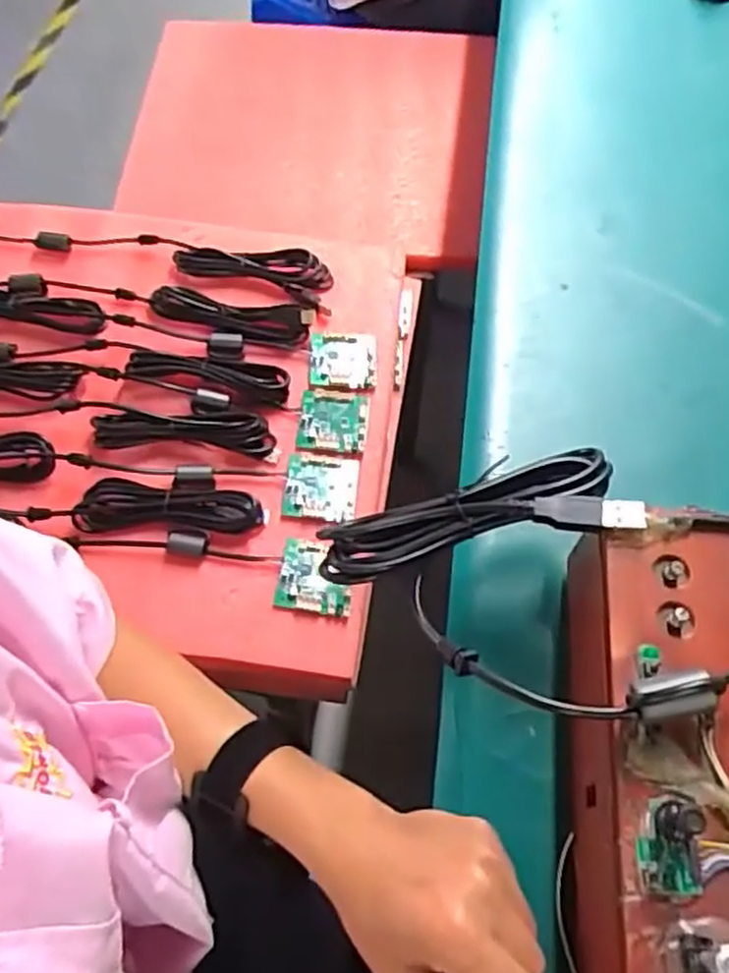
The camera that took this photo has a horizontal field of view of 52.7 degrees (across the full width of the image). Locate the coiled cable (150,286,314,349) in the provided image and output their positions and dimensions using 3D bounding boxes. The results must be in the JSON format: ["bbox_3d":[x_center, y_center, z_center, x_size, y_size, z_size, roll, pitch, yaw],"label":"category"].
[{"bbox_3d":[-0.123,-0.159,0.680,0.150,0.018,0.047,10,62,5],"label":"coiled cable"}]

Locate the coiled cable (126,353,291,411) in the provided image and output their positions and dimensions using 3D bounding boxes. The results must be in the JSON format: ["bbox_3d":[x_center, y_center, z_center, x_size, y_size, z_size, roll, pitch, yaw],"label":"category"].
[{"bbox_3d":[-0.135,-0.099,0.647,0.138,0.020,0.036,9,62,5],"label":"coiled cable"}]

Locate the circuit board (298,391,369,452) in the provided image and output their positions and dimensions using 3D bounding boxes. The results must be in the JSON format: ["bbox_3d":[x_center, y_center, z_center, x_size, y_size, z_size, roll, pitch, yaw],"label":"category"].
[{"bbox_3d":[-0.027,-0.057,0.647,0.059,0.008,0.055,3,61,1],"label":"circuit board"}]

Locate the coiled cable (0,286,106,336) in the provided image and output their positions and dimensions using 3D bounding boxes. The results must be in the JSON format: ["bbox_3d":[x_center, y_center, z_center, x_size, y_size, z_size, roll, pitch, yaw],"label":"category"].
[{"bbox_3d":[-0.312,-0.168,0.674,0.152,0.026,0.038,7,62,4],"label":"coiled cable"}]

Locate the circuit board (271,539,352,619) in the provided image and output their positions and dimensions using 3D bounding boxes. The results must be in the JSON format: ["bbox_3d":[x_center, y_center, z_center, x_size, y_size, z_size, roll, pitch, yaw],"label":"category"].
[{"bbox_3d":[-0.038,0.071,0.581,0.058,0.010,0.056,7,62,4],"label":"circuit board"}]

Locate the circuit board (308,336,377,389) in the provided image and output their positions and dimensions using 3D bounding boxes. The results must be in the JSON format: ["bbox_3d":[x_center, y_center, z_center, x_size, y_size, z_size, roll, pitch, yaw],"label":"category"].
[{"bbox_3d":[-0.020,-0.114,0.672,0.060,0.011,0.055,0,61,0],"label":"circuit board"}]

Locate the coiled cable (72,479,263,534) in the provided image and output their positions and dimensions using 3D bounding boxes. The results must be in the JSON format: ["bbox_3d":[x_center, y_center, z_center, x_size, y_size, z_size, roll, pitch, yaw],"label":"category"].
[{"bbox_3d":[-0.157,0.016,0.590,0.143,0.019,0.041,1,61,0],"label":"coiled cable"}]

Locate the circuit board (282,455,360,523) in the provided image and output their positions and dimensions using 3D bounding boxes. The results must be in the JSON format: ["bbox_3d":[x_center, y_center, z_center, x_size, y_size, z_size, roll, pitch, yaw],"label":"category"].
[{"bbox_3d":[-0.036,0.002,0.619,0.061,0.007,0.058,4,61,2],"label":"circuit board"}]

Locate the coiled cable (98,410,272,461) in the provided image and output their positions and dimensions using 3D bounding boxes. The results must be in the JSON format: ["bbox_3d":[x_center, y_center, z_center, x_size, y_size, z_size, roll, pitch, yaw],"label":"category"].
[{"bbox_3d":[-0.152,-0.048,0.625,0.148,0.024,0.041,1,61,0],"label":"coiled cable"}]

